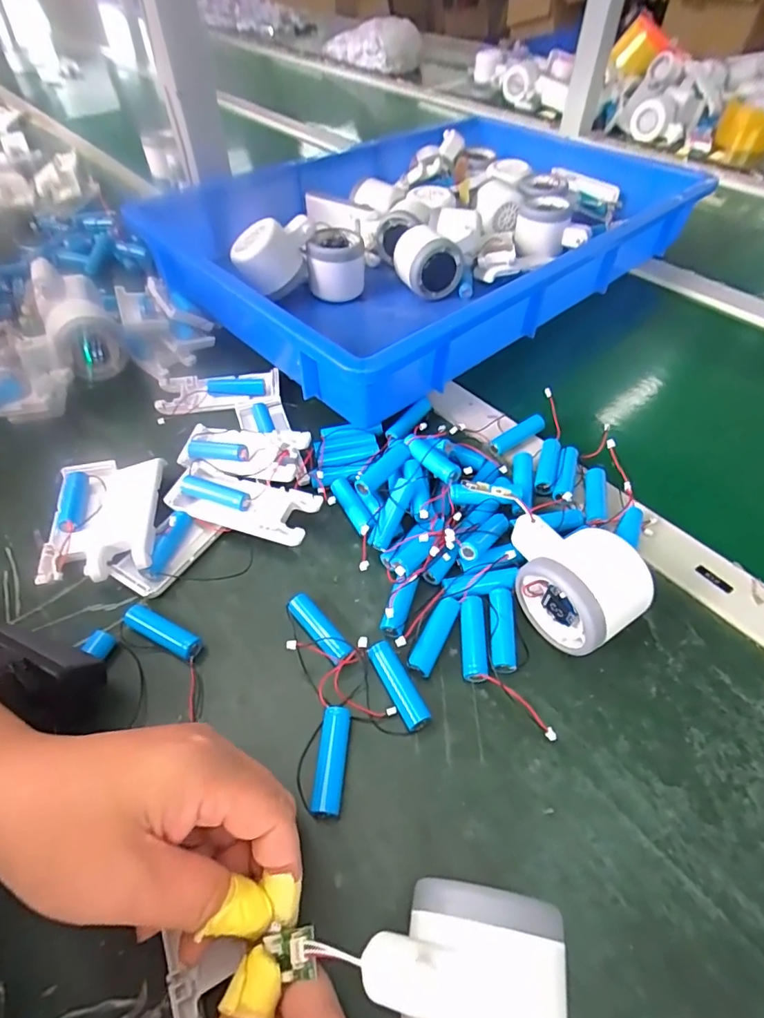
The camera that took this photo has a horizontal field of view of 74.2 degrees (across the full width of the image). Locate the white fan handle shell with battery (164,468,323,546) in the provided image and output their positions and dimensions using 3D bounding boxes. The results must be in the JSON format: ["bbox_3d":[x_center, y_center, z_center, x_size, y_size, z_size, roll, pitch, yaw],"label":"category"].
[{"bbox_3d":[-0.096,-0.002,0.357,0.100,0.025,0.038,15,54,13],"label":"white fan handle shell with battery"}]

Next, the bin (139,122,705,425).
[{"bbox_3d":[0.071,-0.322,0.570,0.569,0.082,0.386,-36,59,-24],"label":"bin"}]

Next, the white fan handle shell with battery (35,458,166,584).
[{"bbox_3d":[-0.197,0.005,0.358,0.076,0.021,0.103,-8,52,-5],"label":"white fan handle shell with battery"}]

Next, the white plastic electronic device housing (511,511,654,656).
[{"bbox_3d":[0.112,0.040,0.305,0.056,0.053,0.081,-30,57,-20],"label":"white plastic electronic device housing"}]

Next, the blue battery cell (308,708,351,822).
[{"bbox_3d":[-0.026,0.132,0.263,0.014,0.014,0.052,3,52,4],"label":"blue battery cell"}]

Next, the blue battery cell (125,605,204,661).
[{"bbox_3d":[-0.133,0.077,0.309,0.053,0.014,0.014,20,55,17],"label":"blue battery cell"}]

